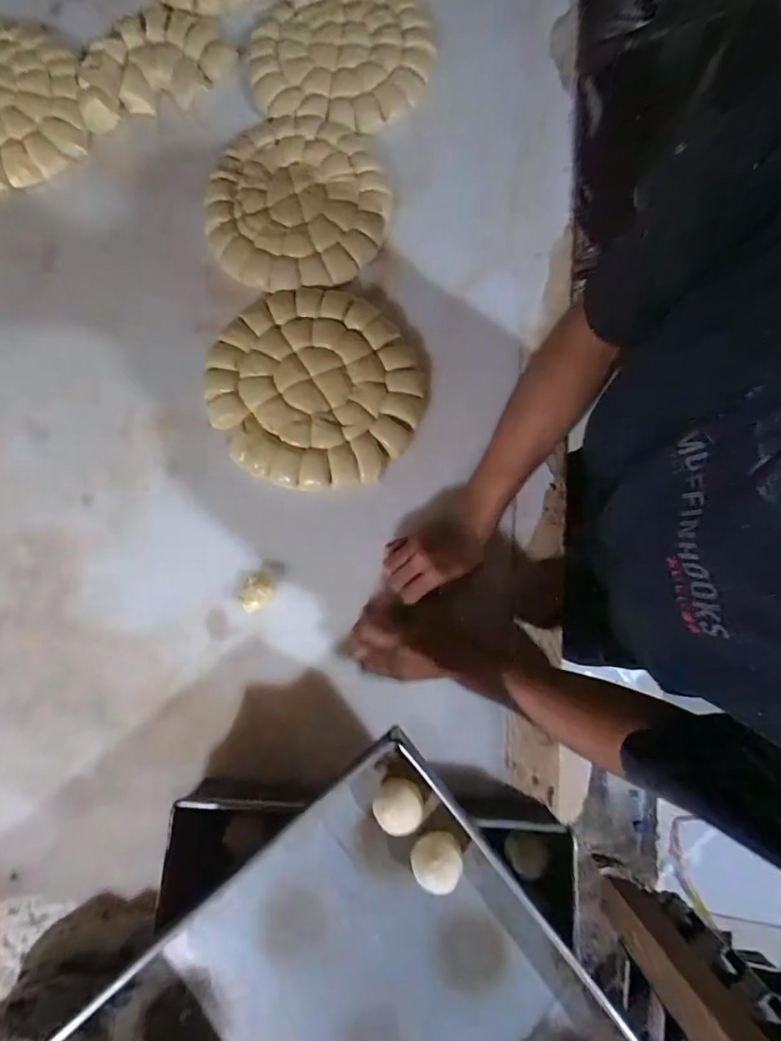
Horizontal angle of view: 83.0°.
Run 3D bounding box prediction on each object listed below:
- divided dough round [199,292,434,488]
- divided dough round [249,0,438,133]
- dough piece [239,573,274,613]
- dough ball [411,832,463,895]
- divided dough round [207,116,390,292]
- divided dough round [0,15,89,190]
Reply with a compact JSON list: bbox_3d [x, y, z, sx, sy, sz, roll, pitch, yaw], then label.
[{"bbox_3d":[-0.099,-0.182,0.585,0.276,0.028,0.269,0,81,0],"label":"divided dough round"},{"bbox_3d":[-0.069,-0.728,0.672,0.260,0.025,0.279,0,81,0],"label":"divided dough round"},{"bbox_3d":[-0.166,0.091,0.550,0.034,0.018,0.049,28,82,4],"label":"dough piece"},{"bbox_3d":[0.046,0.332,0.433,0.050,0.050,0.044,-5,81,-1],"label":"dough ball"},{"bbox_3d":[-0.136,-0.464,0.626,0.255,0.023,0.269,0,81,0],"label":"divided dough round"},{"bbox_3d":[-0.585,-0.614,0.658,0.245,0.054,0.269,0,81,0],"label":"divided dough round"}]

